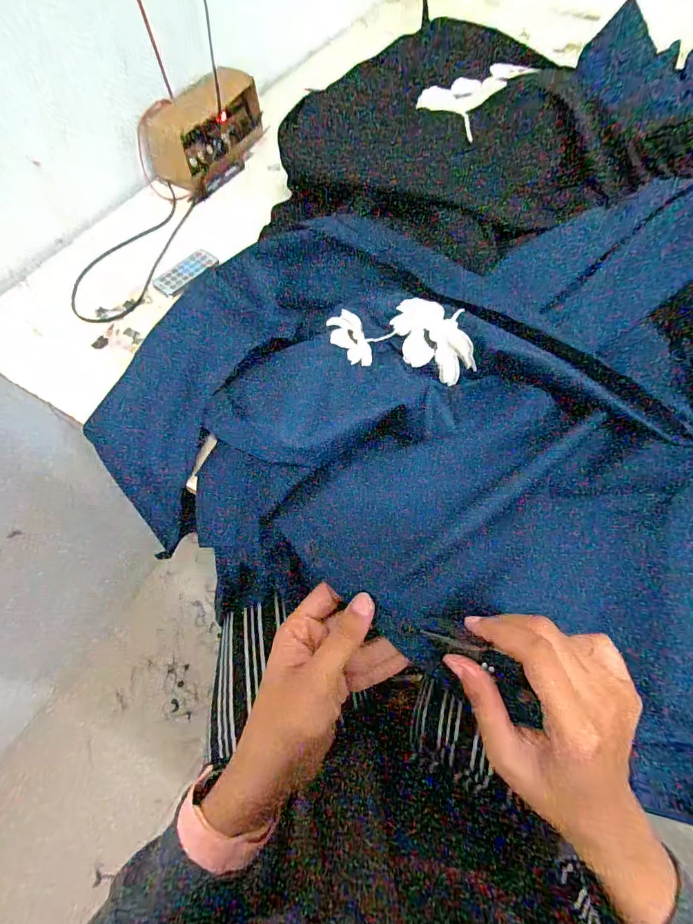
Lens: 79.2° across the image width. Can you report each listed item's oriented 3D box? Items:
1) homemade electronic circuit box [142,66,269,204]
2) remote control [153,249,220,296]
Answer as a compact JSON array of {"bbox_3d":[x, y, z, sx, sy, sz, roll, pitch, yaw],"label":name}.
[{"bbox_3d":[-0.207,-0.500,0.627,0.094,0.086,0.185,29,68,16],"label":"homemade electronic circuit box"},{"bbox_3d":[-0.206,-0.244,0.538,0.035,0.009,0.081,38,71,19],"label":"remote control"}]

